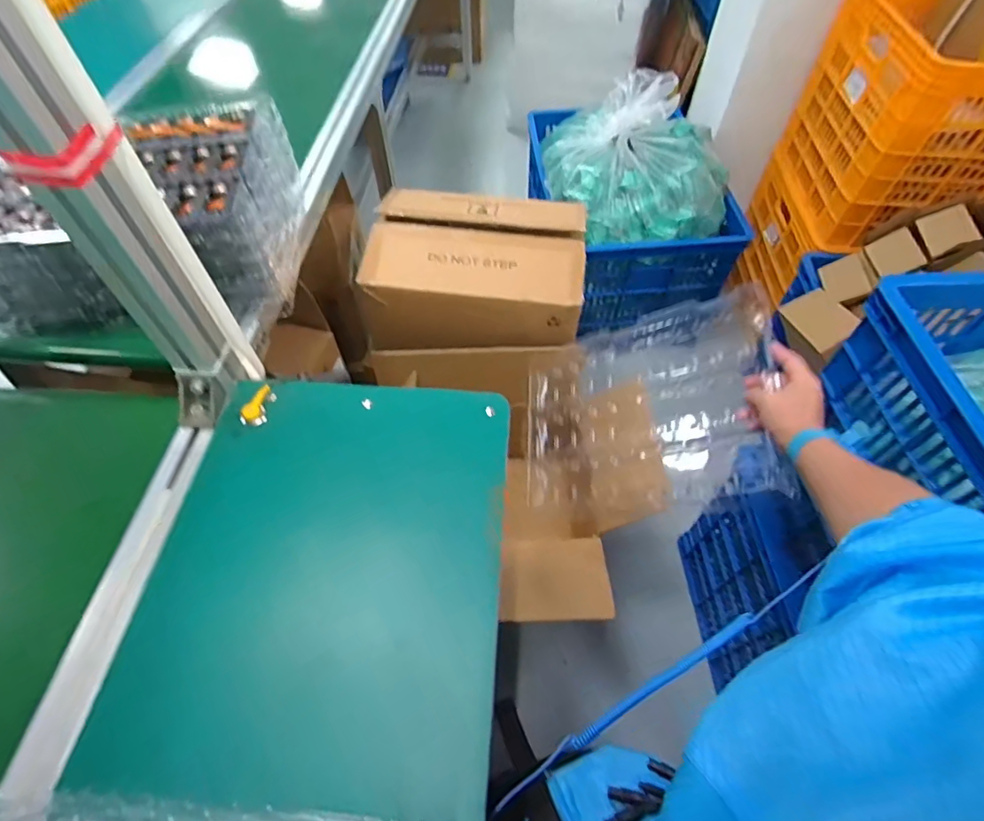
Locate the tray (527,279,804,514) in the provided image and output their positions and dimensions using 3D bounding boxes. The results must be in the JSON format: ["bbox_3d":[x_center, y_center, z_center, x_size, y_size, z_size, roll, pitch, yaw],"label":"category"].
[{"bbox_3d":[0.215,0.000,0.748,0.378,0.039,0.277,-15,63,41],"label":"tray"}]

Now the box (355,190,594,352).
[{"bbox_3d":[-0.030,-0.292,1.002,0.395,0.179,0.316,3,56,1],"label":"box"}]

